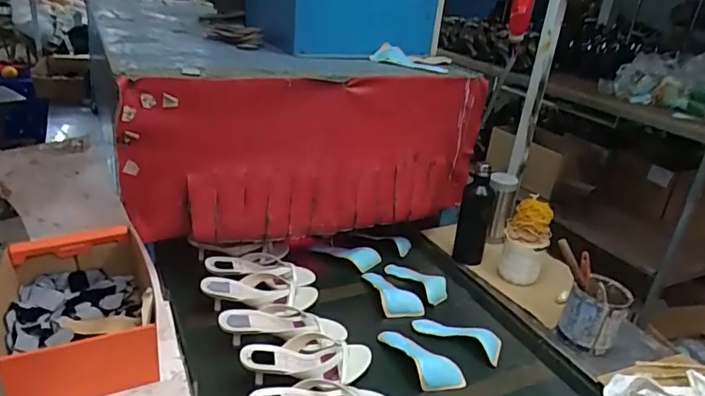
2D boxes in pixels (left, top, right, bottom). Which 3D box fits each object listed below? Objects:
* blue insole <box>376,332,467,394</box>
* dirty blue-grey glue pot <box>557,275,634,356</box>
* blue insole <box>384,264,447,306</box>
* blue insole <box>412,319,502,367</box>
[{"bbox_3d":[0.123,0.279,0.912,0.087,0.027,0.164,-7,29,-29],"label":"blue insole"},{"bbox_3d":[0.452,0.222,0.958,0.098,0.126,0.102,6,25,-3],"label":"dirty blue-grey glue pot"},{"bbox_3d":[0.160,0.187,1.157,0.094,0.019,0.164,-8,29,-30],"label":"blue insole"},{"bbox_3d":[0.205,0.263,0.994,0.170,0.017,0.075,18,27,22],"label":"blue insole"}]

